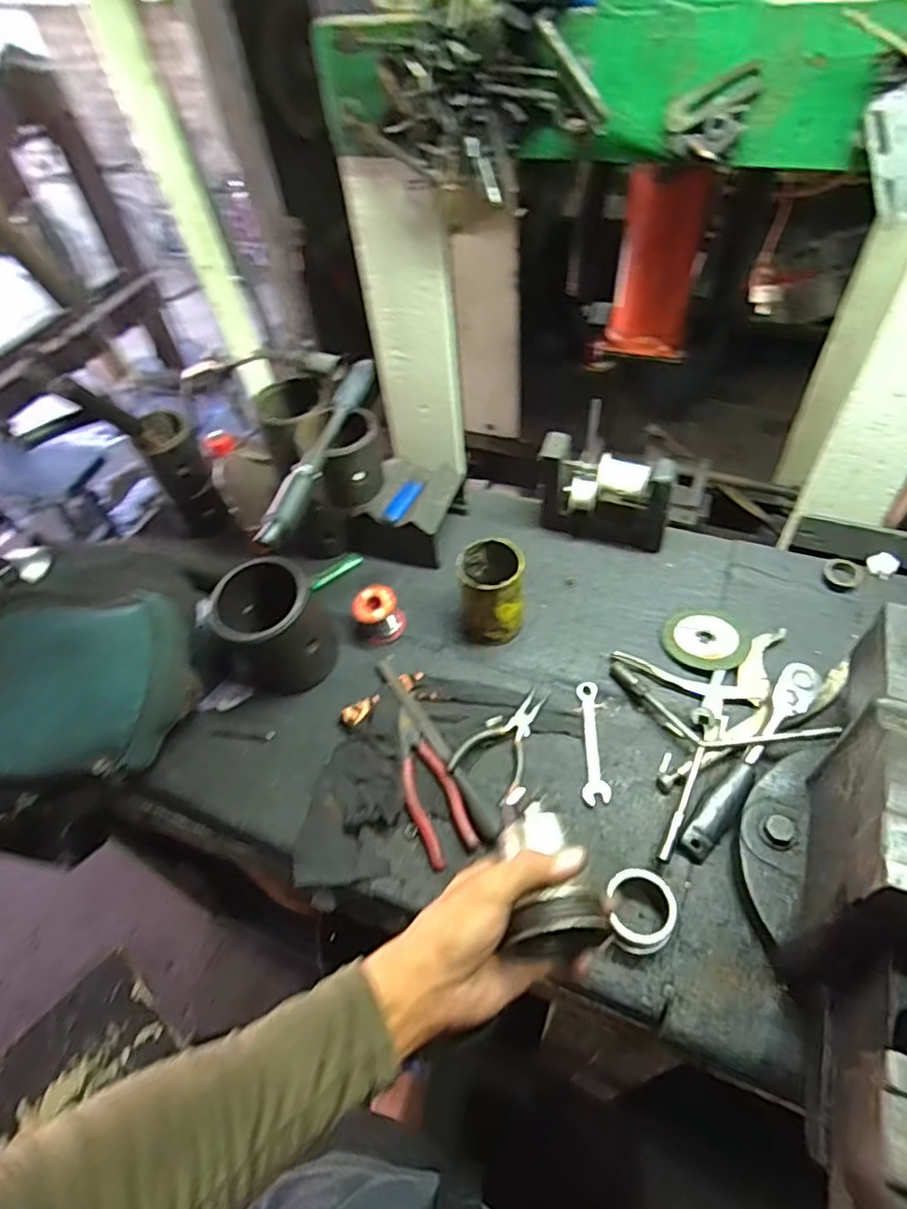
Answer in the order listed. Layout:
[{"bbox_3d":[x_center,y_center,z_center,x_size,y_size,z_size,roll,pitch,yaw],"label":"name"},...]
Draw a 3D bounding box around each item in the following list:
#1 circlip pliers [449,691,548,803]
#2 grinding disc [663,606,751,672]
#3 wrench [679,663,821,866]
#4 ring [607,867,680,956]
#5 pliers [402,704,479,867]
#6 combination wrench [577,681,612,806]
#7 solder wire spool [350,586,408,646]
[{"bbox_3d":[0.062,0.142,0.684,0.075,0.022,0.135,22,57,22],"label":"circlip pliers"},{"bbox_3d":[0.301,0.041,0.749,0.092,0.016,0.098,-3,51,4],"label":"grinding disc"},{"bbox_3d":[0.306,0.157,0.636,0.038,0.039,0.241,31,60,27],"label":"wrench"},{"bbox_3d":[0.165,0.273,0.558,0.059,0.039,0.061,-3,51,4],"label":"ring"},{"bbox_3d":[-0.030,0.189,0.665,0.054,0.023,0.172,-21,52,-11],"label":"pliers"},{"bbox_3d":[0.151,0.148,0.679,0.027,0.012,0.139,1,51,7],"label":"combination wrench"},{"bbox_3d":[-0.093,0.011,0.783,0.057,0.060,0.049,-15,51,-6],"label":"solder wire spool"}]

